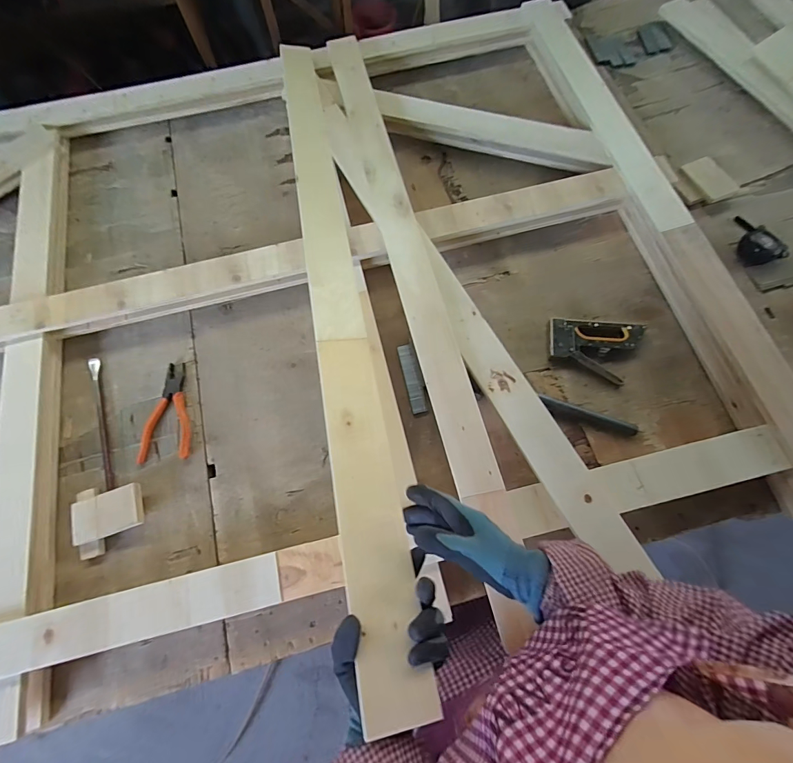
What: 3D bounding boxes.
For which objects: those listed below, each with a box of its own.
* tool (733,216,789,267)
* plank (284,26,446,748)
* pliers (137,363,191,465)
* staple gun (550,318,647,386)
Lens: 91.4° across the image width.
[{"bbox_3d":[0.736,-0.294,0.789,0.080,0.047,0.120,-3,72,1],"label":"tool"},{"bbox_3d":[-0.103,-0.193,0.598,0.073,0.022,1.130,-11,63,-3],"label":"plank"},{"bbox_3d":[-0.429,0.054,0.728,0.093,0.011,0.184,-4,71,0],"label":"pliers"},{"bbox_3d":[0.378,-0.062,0.730,0.173,0.028,0.120,7,71,4],"label":"staple gun"}]

